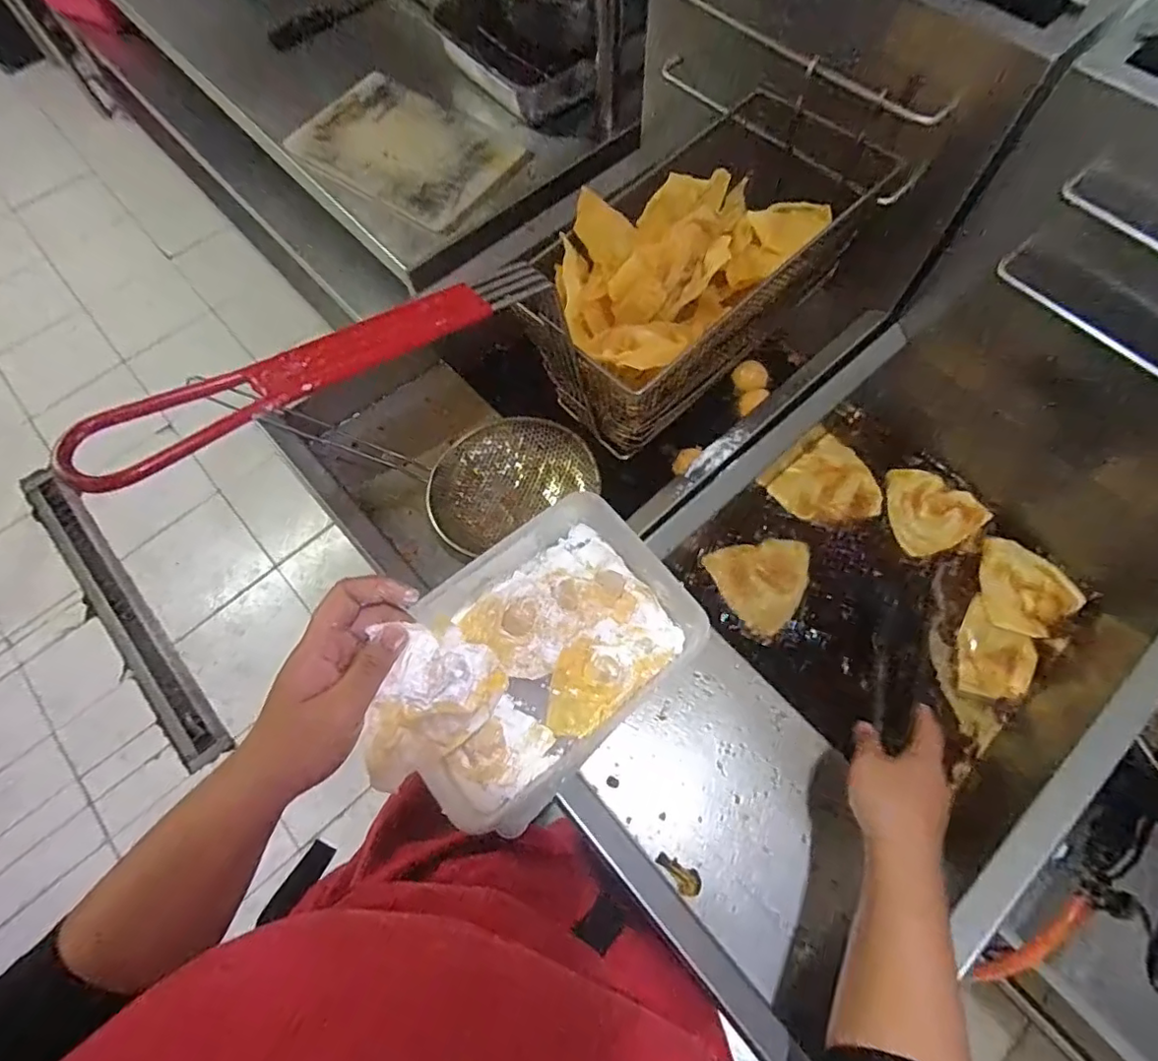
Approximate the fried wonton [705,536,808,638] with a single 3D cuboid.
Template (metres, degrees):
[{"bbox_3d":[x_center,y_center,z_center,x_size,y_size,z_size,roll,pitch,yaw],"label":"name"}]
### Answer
[{"bbox_3d":[0.222,0.055,0.658,0.117,0.014,0.109,-24,69,-9],"label":"fried wonton"}]

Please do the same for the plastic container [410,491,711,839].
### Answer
[{"bbox_3d":[-0.028,0.099,0.465,0.242,0.070,0.170,-41,72,-14],"label":"plastic container"}]

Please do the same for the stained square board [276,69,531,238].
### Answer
[{"bbox_3d":[-0.244,-0.537,0.792,0.299,0.024,0.198,35,73,13],"label":"stained square board"}]

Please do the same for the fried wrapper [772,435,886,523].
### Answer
[{"bbox_3d":[0.314,-0.052,0.704,0.120,0.004,0.107,-38,71,-13],"label":"fried wrapper"}]

